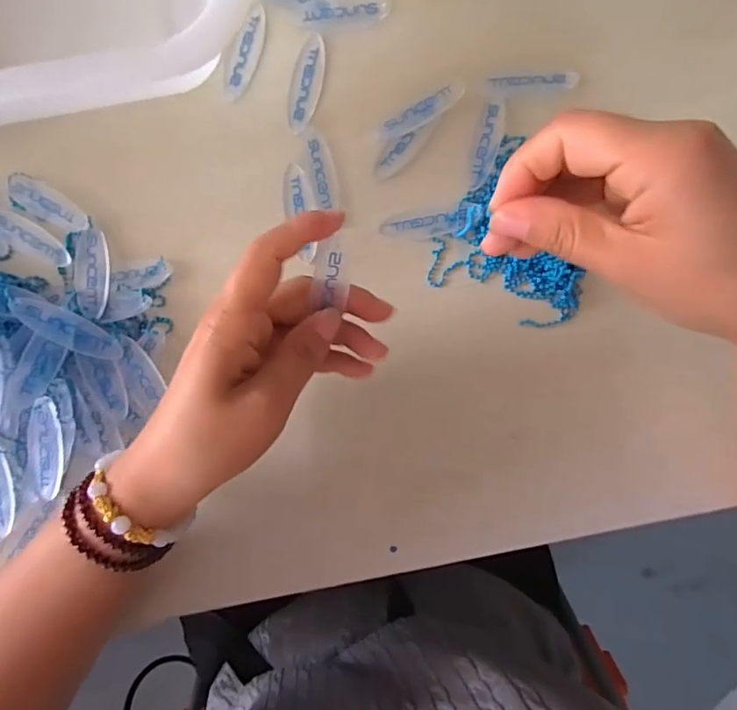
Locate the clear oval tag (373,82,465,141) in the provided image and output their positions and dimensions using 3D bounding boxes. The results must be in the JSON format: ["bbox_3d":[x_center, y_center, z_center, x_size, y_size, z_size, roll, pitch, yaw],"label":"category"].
[{"bbox_3d":[0.030,-0.139,0.288,0.055,0.004,0.014,-34,90,2],"label":"clear oval tag"}]

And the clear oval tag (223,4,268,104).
[{"bbox_3d":[-0.072,-0.177,0.296,0.015,0.005,0.056,18,91,2],"label":"clear oval tag"}]

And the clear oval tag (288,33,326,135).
[{"bbox_3d":[-0.036,-0.158,0.293,0.017,0.004,0.057,10,91,2],"label":"clear oval tag"}]

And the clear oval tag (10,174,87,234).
[{"bbox_3d":[-0.186,-0.087,0.293,0.053,0.005,0.018,28,92,1],"label":"clear oval tag"}]

